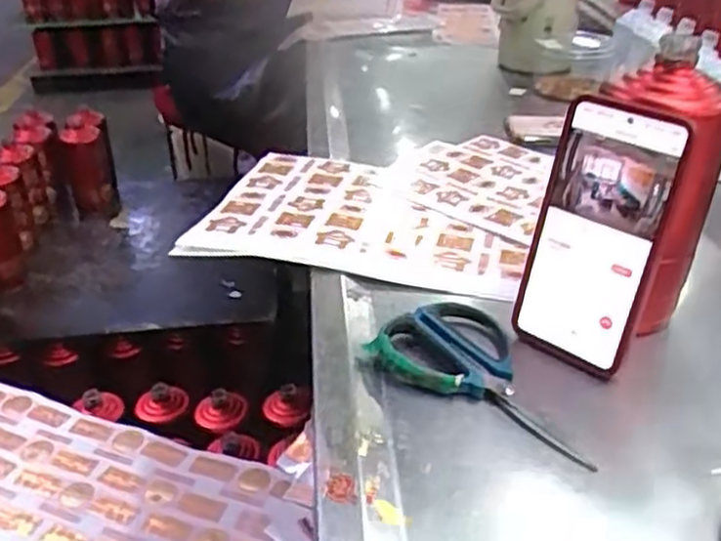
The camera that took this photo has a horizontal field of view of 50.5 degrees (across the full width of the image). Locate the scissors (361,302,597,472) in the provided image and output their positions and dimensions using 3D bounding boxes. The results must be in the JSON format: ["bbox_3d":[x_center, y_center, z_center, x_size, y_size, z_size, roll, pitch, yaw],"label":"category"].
[{"bbox_3d":[0.087,0.065,0.488,0.091,0.017,0.158,-24,38,-36],"label":"scissors"}]

